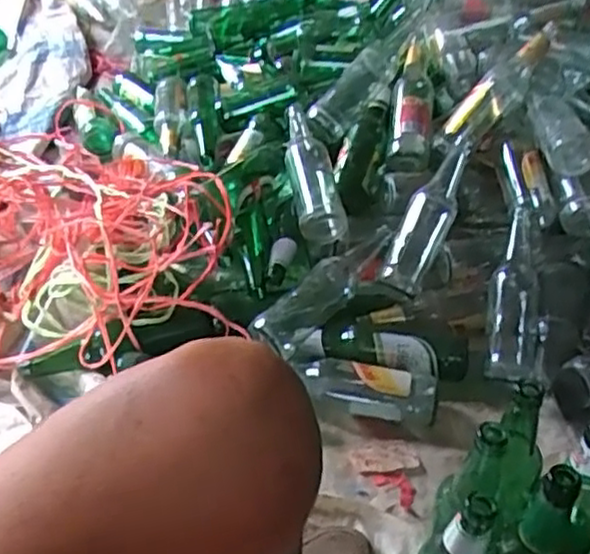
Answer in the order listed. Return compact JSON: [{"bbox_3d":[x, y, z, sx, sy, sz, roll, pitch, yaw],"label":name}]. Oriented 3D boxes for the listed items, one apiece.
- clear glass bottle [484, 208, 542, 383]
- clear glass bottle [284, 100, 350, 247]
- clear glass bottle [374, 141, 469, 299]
[{"bbox_3d":[0.322,0.024,1.019,0.074,0.058,0.274,8,68,10],"label":"clear glass bottle"},{"bbox_3d":[0.025,-0.178,1.137,0.076,0.059,0.311,-5,42,-5],"label":"clear glass bottle"},{"bbox_3d":[0.207,-0.098,1.071,0.063,0.059,0.272,21,70,22],"label":"clear glass bottle"}]

